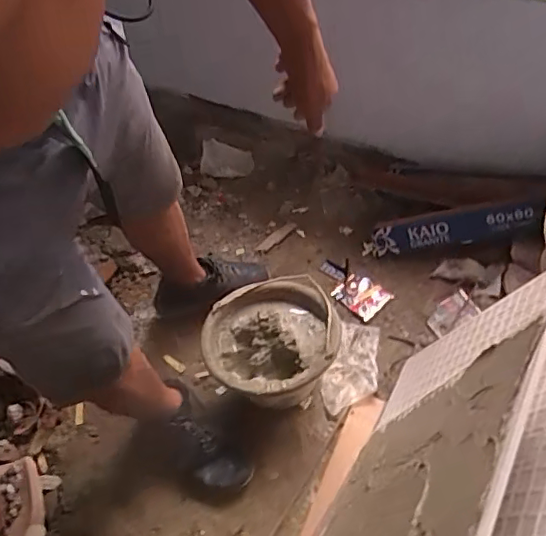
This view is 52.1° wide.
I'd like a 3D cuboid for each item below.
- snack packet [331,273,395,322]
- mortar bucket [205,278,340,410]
[{"bbox_3d":[0.198,0.061,1.261,0.083,0.011,0.113,-46,60,-9],"label":"snack packet"},{"bbox_3d":[-0.003,0.166,1.107,0.246,0.165,0.252,-3,51,4],"label":"mortar bucket"}]

